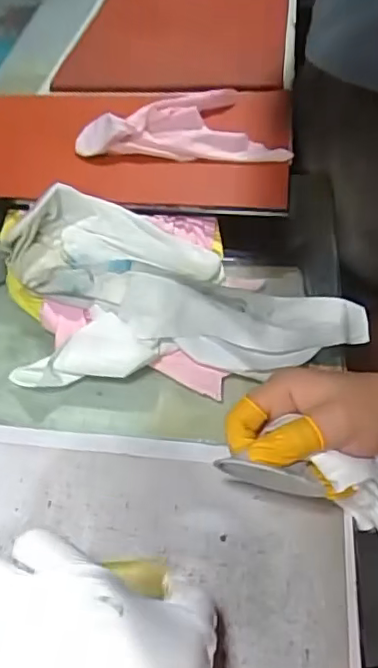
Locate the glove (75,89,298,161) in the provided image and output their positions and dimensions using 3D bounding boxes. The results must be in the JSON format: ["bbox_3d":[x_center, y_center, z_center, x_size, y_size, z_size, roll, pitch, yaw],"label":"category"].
[{"bbox_3d":[-0.002,-0.210,0.595,0.197,0.038,0.105,4,47,8],"label":"glove"}]

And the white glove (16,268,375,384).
[{"bbox_3d":[0.006,-0.007,0.441,0.263,0.038,0.086,-2,46,2],"label":"white glove"}]

